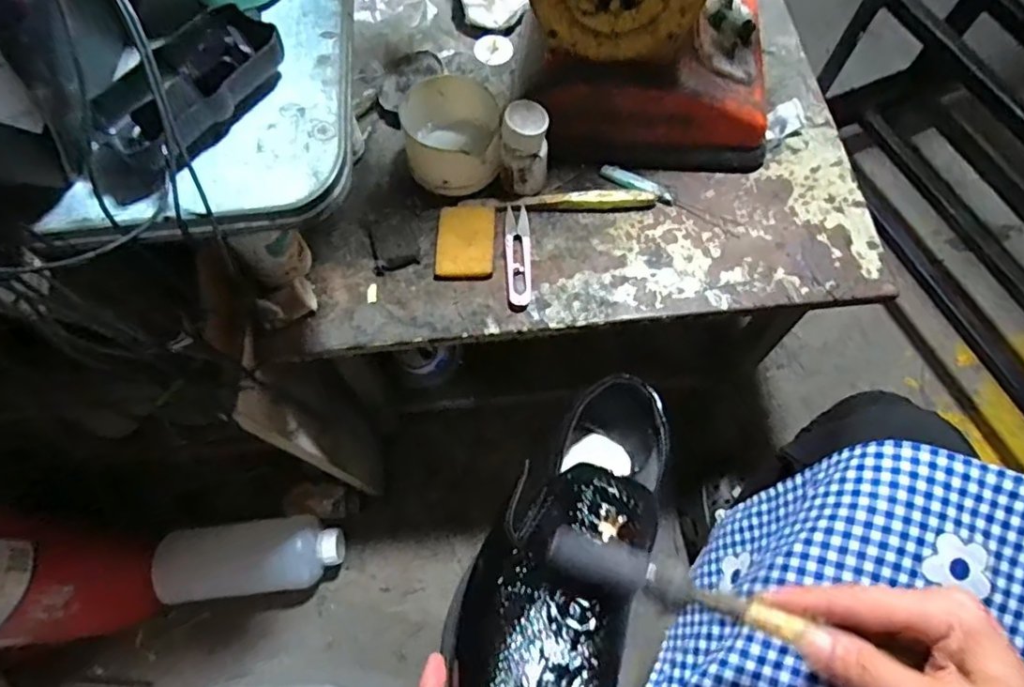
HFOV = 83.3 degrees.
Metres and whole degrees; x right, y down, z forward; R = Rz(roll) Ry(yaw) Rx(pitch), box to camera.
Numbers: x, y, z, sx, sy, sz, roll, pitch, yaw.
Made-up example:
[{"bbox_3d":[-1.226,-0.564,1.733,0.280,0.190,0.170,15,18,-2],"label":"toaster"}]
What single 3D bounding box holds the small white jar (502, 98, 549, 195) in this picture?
[{"bbox_3d":[0.012,-0.168,0.507,0.038,0.084,0.042,-1,68,1],"label":"small white jar"}]

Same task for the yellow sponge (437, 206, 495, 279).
[{"bbox_3d":[-0.041,-0.092,0.512,0.050,0.006,0.073,0,68,1],"label":"yellow sponge"}]

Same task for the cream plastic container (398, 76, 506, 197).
[{"bbox_3d":[-0.054,-0.193,0.535,0.085,0.059,0.108,-6,68,-1],"label":"cream plastic container"}]

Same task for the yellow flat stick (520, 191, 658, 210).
[{"bbox_3d":[0.070,-0.131,0.526,0.119,0.015,0.012,-1,68,1],"label":"yellow flat stick"}]

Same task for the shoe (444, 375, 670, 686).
[{"bbox_3d":[0.042,0.110,0.345,0.091,0.088,0.284,24,38,10],"label":"shoe"}]

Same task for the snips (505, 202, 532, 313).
[{"bbox_3d":[0.006,-0.076,0.505,0.021,0.007,0.103,-3,68,0],"label":"snips"}]

